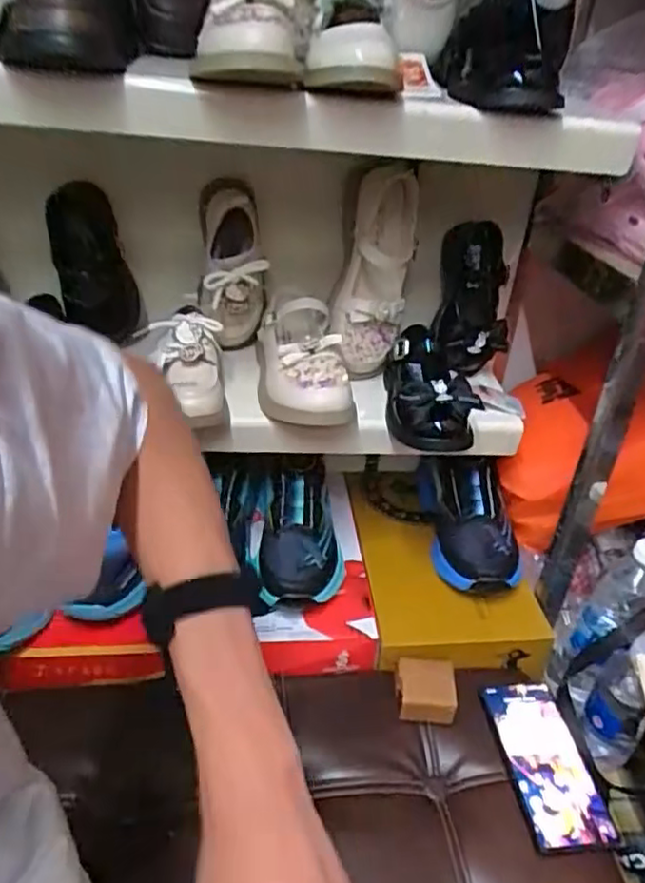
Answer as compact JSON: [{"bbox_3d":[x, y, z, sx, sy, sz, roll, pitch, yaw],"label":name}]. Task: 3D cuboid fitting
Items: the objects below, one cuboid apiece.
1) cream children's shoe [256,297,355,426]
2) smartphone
[{"bbox_3d":[-0.022,-0.097,0.687,0.092,0.081,0.176,1,34,-5],"label":"cream children's shoe"},{"bbox_3d":[0.212,0.303,0.613,0.077,0.012,0.157,-3,35,-8],"label":"smartphone"}]

